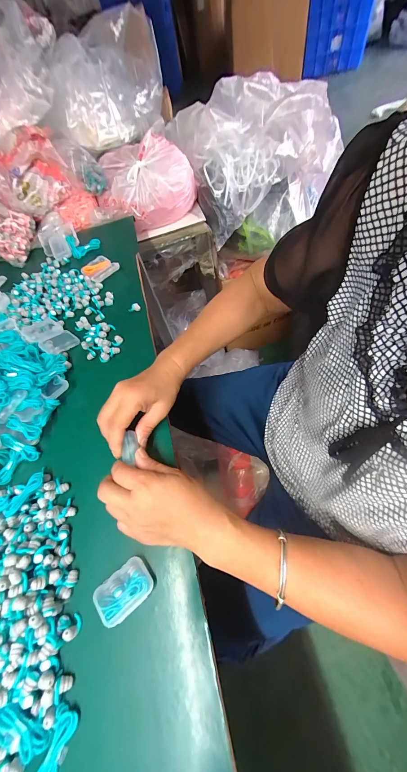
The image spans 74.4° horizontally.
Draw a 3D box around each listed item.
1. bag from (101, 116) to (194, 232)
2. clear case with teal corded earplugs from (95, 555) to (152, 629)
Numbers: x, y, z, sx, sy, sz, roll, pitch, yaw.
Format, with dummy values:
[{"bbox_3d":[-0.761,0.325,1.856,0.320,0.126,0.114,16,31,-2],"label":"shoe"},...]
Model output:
[{"bbox_3d":[-0.142,-0.517,0.673,0.207,0.123,0.210,-24,60,-4],"label":"bag"},{"bbox_3d":[-0.079,0.202,0.265,0.054,0.018,0.038,-37,62,-11],"label":"clear case with teal corded earplugs"}]

